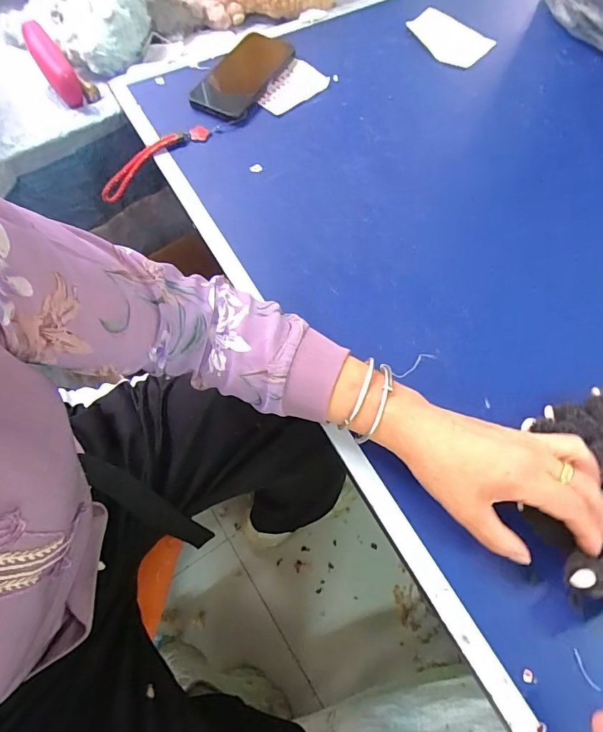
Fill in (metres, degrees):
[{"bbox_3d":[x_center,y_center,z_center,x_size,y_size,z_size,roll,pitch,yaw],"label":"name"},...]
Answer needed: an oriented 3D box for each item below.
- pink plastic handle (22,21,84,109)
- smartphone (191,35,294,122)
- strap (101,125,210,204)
[{"bbox_3d":[-0.336,-0.412,0.576,0.037,0.037,0.122,-34,85,-13],"label":"pink plastic handle"},{"bbox_3d":[-0.078,-0.392,0.574,0.081,0.018,0.165,28,69,12],"label":"smartphone"},{"bbox_3d":[-0.184,-0.253,0.522,0.153,0.026,0.019,-36,72,-1],"label":"strap"}]

